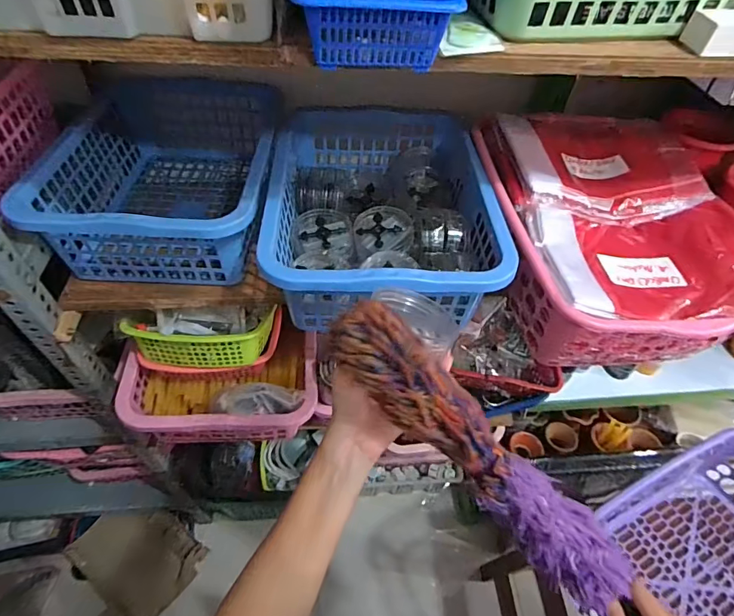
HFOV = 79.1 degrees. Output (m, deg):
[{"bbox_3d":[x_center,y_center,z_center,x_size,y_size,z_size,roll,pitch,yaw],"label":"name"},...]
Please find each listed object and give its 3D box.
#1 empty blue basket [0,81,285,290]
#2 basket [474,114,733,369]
[{"bbox_3d":[-0.308,-0.213,0.739,0.310,0.167,0.403,1,52,-3],"label":"empty blue basket"},{"bbox_3d":[0.341,-0.126,0.658,0.319,0.137,0.415,2,52,-2],"label":"basket"}]

